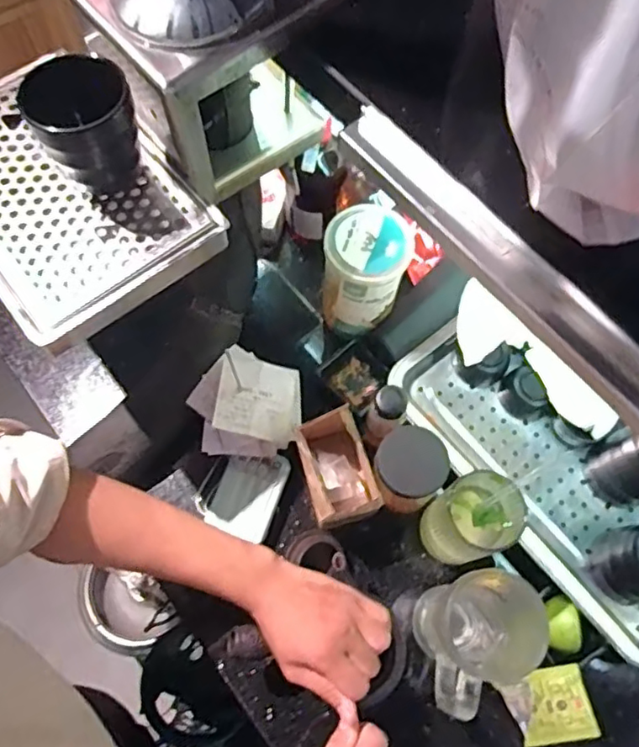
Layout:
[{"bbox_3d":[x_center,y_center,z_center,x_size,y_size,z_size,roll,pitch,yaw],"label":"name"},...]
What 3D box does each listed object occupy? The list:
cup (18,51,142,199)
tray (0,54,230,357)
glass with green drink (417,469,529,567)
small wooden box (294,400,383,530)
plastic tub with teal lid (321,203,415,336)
[{"bbox_3d":[-0.173,-0.183,0.454,0.069,0.080,0.065,0,68,0],"label":"cup"},{"bbox_3d":[-0.214,-0.149,0.495,0.168,0.035,0.247,-39,73,-14],"label":"tray"},{"bbox_3d":[0.143,0.140,0.576,0.074,0.108,0.070,-30,71,-11],"label":"glass with green drink"},{"bbox_3d":[0.015,0.098,0.628,0.069,0.085,0.103,-15,69,-6],"label":"small wooden box"},{"bbox_3d":[0.049,-0.108,0.664,0.090,0.132,0.091,-2,68,-1],"label":"plastic tub with teal lid"}]

